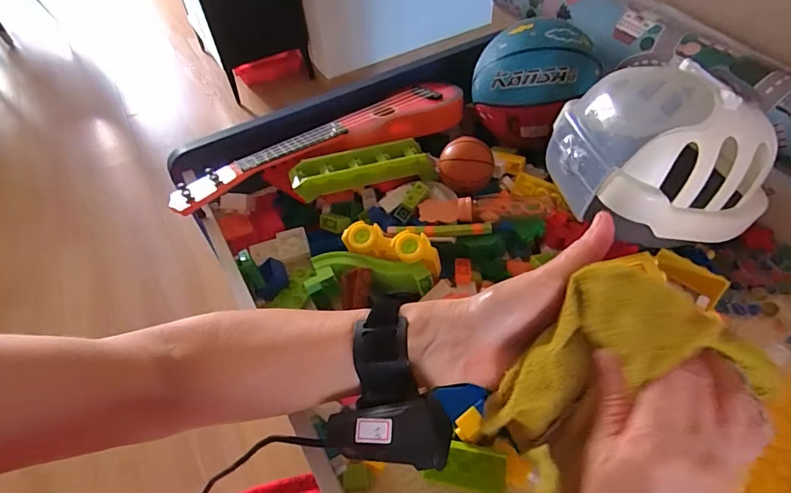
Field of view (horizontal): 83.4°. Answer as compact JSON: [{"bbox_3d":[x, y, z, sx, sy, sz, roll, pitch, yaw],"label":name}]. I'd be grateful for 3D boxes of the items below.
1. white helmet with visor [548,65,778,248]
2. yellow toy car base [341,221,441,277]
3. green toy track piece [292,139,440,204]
[{"bbox_3d":[0.240,-0.095,0.410,0.154,0.104,0.167,-16,51,-9],"label":"white helmet with visor"},{"bbox_3d":[-0.003,0.001,0.423,0.092,0.035,0.029,14,53,15],"label":"yellow toy car base"},{"bbox_3d":[-0.036,-0.088,0.499,0.156,0.036,0.048,-15,51,-8],"label":"green toy track piece"}]

